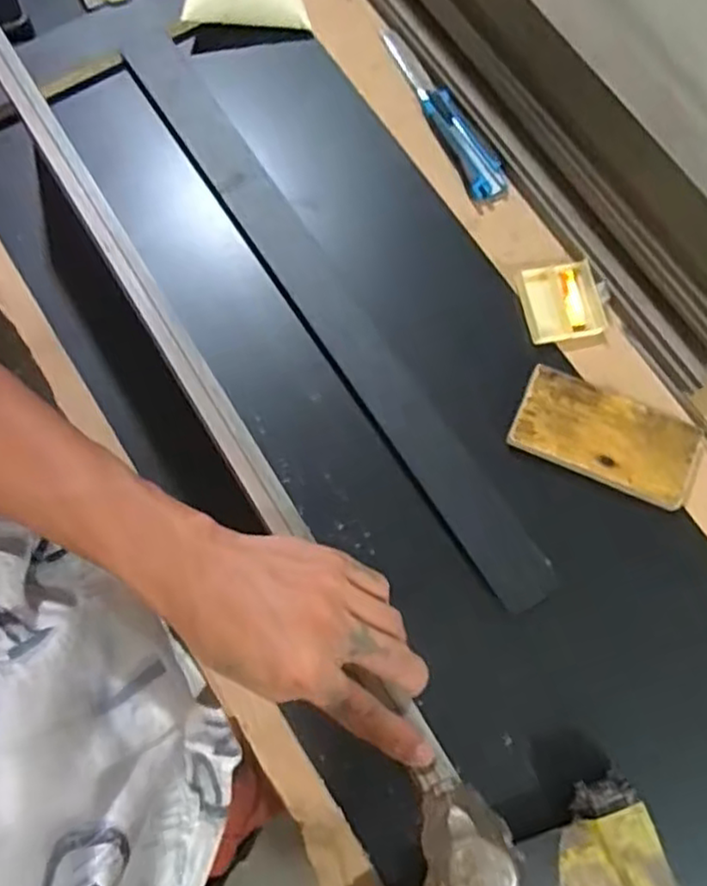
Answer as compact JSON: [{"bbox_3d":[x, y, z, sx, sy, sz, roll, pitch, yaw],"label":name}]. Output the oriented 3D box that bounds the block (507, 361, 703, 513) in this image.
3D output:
[{"bbox_3d":[0.219,-0.007,0.592,0.156,0.013,0.079,24,76,6],"label":"block"}]

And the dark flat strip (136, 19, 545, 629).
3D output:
[{"bbox_3d":[-0.019,-0.125,0.638,0.057,0.018,0.637,-33,84,-16],"label":"dark flat strip"}]

